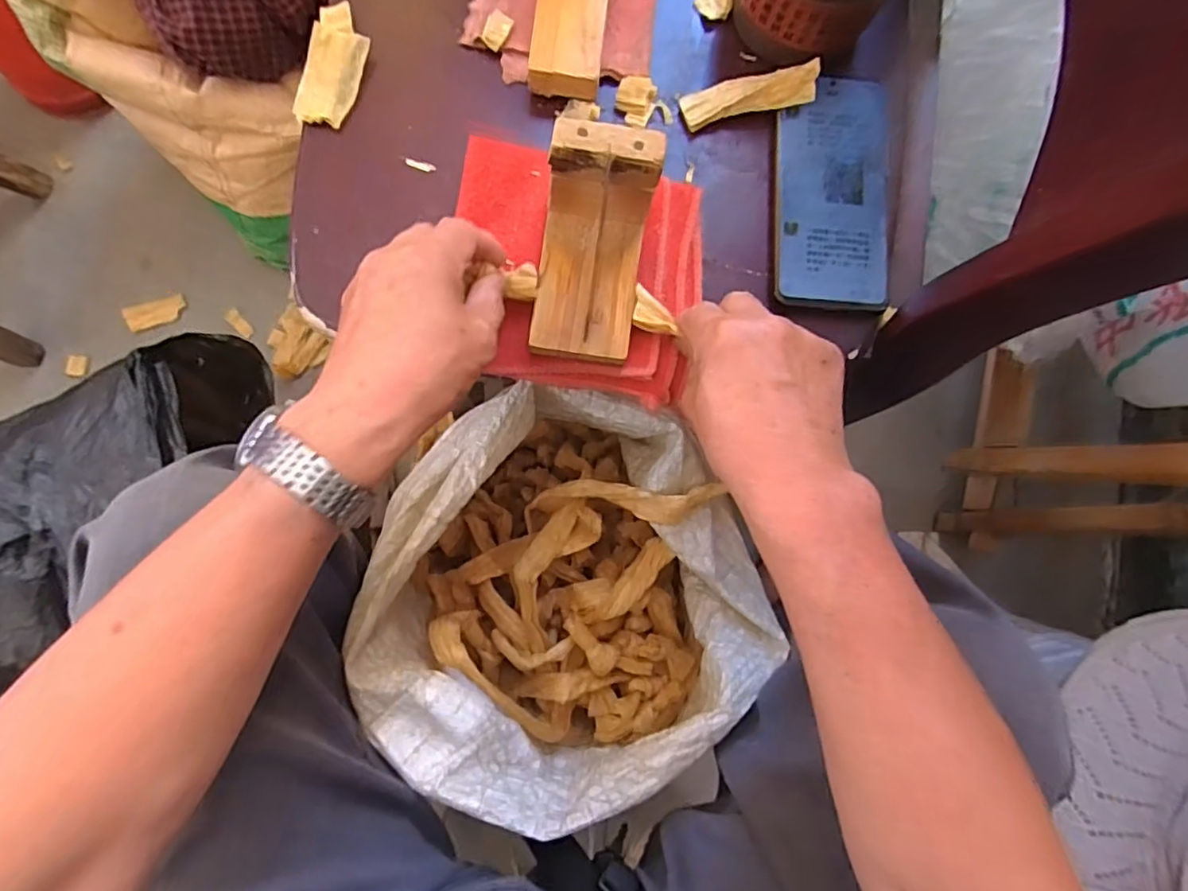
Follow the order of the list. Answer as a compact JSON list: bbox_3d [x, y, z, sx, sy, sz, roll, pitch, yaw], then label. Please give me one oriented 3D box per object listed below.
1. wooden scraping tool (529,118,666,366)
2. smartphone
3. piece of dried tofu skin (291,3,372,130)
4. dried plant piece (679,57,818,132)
[{"bbox_3d":[-0.002,-0.110,0.343,0.064,0.067,0.110,7,82,-2],"label":"wooden scraping tool"},{"bbox_3d":[0.158,-0.167,0.403,0.074,0.008,0.156,4,82,-3],"label":"smartphone"},{"bbox_3d":[-0.167,-0.245,0.392,0.034,0.007,0.085,9,82,-2],"label":"piece of dried tofu skin"},{"bbox_3d":[0.104,-0.234,0.404,0.088,0.017,0.026,-12,83,-5],"label":"dried plant piece"}]

